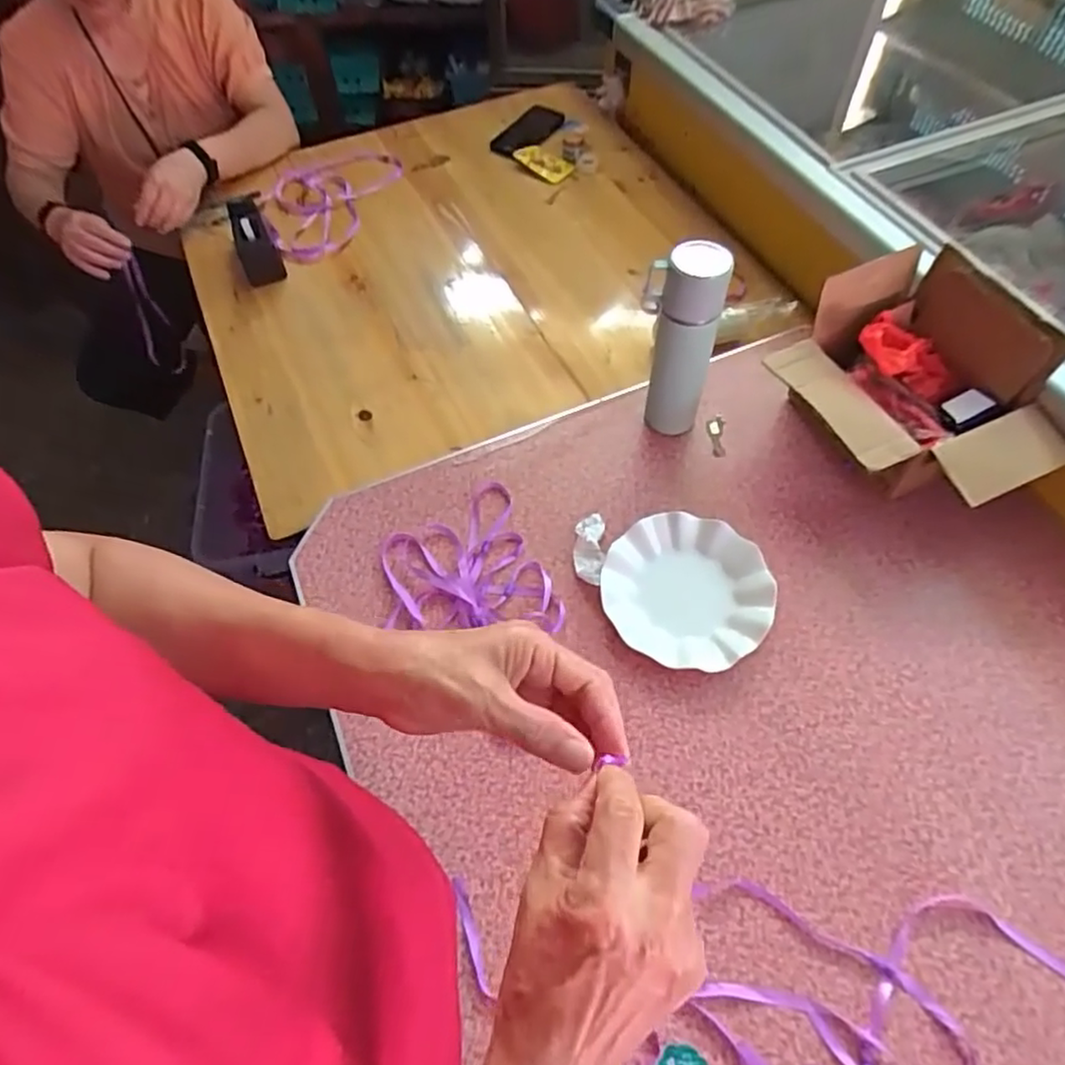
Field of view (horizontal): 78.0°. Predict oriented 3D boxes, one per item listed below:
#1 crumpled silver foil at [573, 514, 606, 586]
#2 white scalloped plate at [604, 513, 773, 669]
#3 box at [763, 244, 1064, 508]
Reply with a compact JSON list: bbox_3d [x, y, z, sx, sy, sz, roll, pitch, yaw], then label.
[{"bbox_3d":[0.065,0.019,0.765,0.035,0.019,0.090,2,58,5],"label":"crumpled silver foil"},{"bbox_3d":[0.169,0.064,0.725,0.177,0.023,0.180,-1,58,2],"label":"white scalloped plate"},{"bbox_3d":[0.431,-0.144,0.749,0.230,0.191,0.261,-26,60,-12],"label":"box"}]

